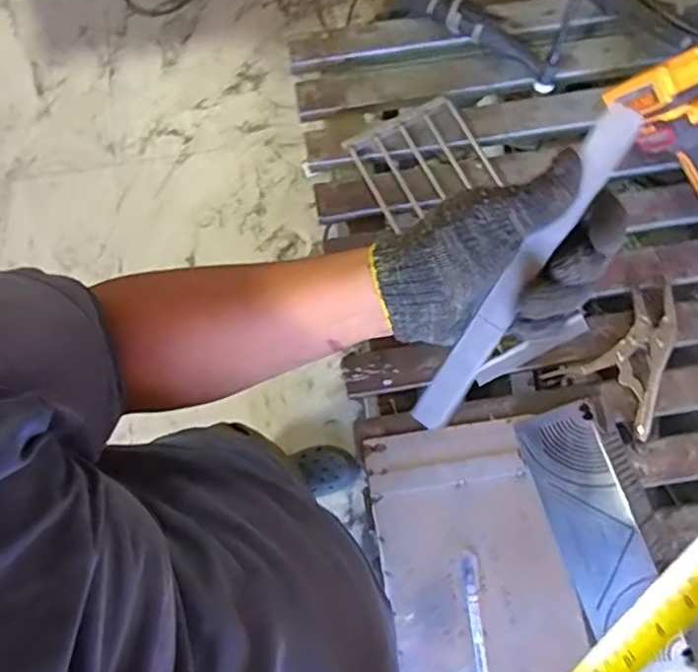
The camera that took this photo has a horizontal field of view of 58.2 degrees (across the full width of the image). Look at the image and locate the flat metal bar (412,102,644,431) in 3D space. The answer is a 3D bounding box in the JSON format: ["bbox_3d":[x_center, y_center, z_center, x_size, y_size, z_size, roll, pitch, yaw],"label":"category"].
[{"bbox_3d":[0.109,-0.033,0.406,0.027,0.007,0.237,25,111,-13],"label":"flat metal bar"}]

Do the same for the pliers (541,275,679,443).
[{"bbox_3d":[0.335,0.014,0.743,0.124,0.032,0.174,34,78,9],"label":"pliers"}]

